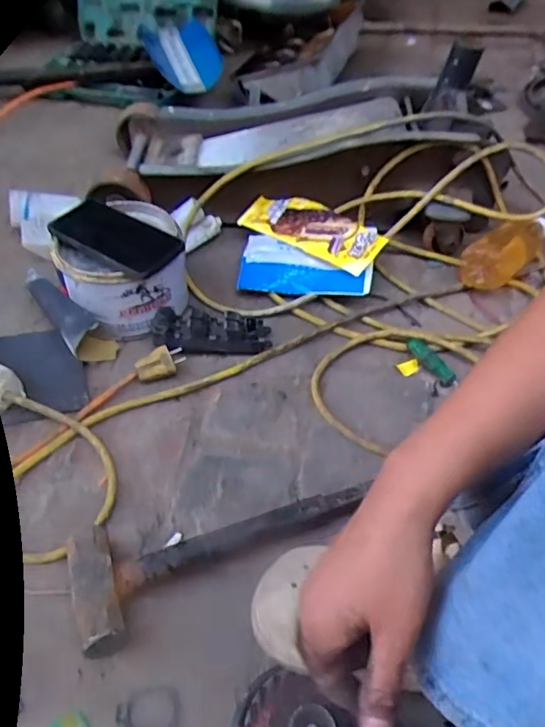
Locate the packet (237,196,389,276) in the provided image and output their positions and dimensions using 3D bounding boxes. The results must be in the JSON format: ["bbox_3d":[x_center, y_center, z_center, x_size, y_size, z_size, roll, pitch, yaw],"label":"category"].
[{"bbox_3d":[0.053,-0.185,0.771,0.200,0.030,0.076,29,53,22],"label":"packet"}]

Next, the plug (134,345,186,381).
[{"bbox_3d":[-0.130,-0.001,0.655,0.055,0.020,0.034,-14,85,-13],"label":"plug"}]

